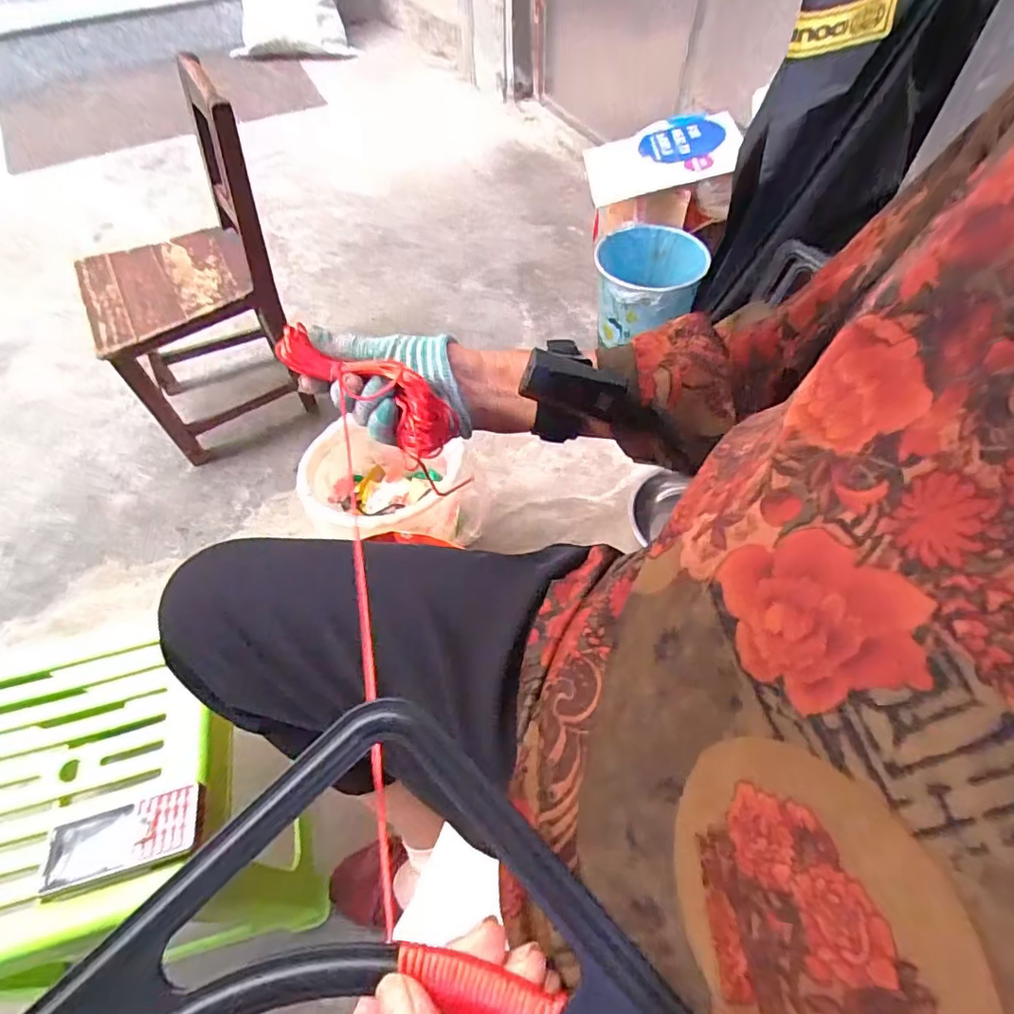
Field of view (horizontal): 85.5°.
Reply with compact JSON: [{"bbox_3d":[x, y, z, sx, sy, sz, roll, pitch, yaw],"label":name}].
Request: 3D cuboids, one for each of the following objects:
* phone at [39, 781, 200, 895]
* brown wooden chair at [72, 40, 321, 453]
[{"bbox_3d":[-0.325,0.279,0.464,0.121,0.016,0.053,-12,56,-8],"label":"phone"},{"bbox_3d":[-0.568,-0.398,0.978,0.322,0.532,0.280,-26,59,-17],"label":"brown wooden chair"}]

